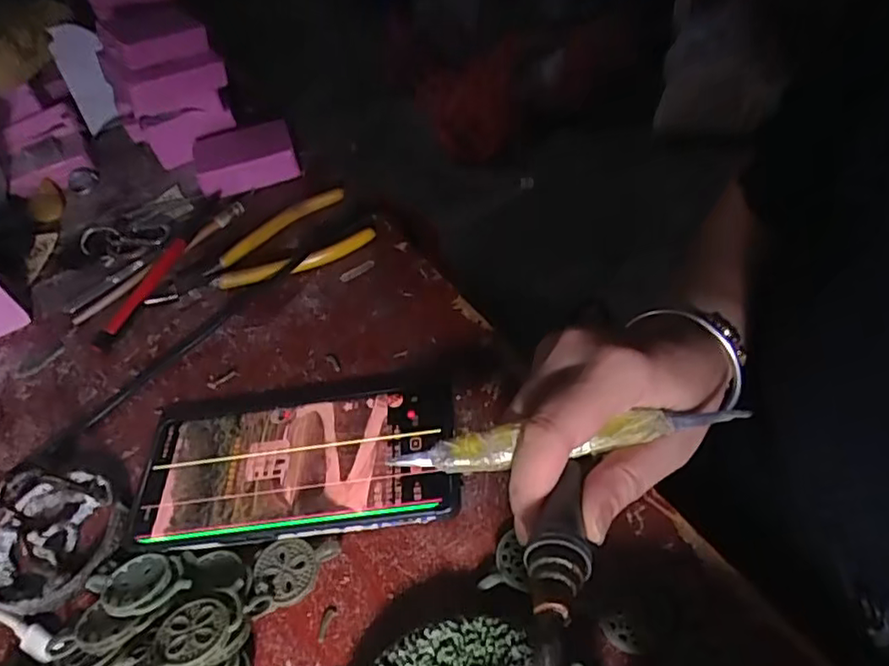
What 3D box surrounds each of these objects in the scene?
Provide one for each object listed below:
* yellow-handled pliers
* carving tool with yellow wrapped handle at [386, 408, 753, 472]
[{"bbox_3d":[-0.129,-0.059,0.417,0.149,0.012,0.061,-21,50,-9],"label":"yellow-handled pliers"},{"bbox_3d":[0.052,0.044,0.252,0.149,0.011,0.013,-8,48,1],"label":"carving tool with yellow wrapped handle"}]

